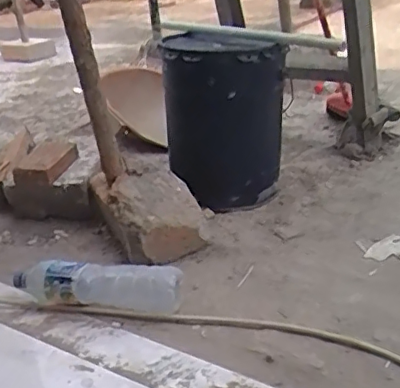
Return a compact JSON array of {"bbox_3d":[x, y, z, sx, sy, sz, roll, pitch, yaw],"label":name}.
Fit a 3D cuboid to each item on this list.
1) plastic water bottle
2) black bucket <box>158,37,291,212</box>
[{"bbox_3d":[-0.193,0.167,1.066,0.327,0.078,0.086,0,25,14],"label":"plastic water bottle"},{"bbox_3d":[0.062,-0.168,1.371,0.265,0.371,0.265,-5,24,2],"label":"black bucket"}]

